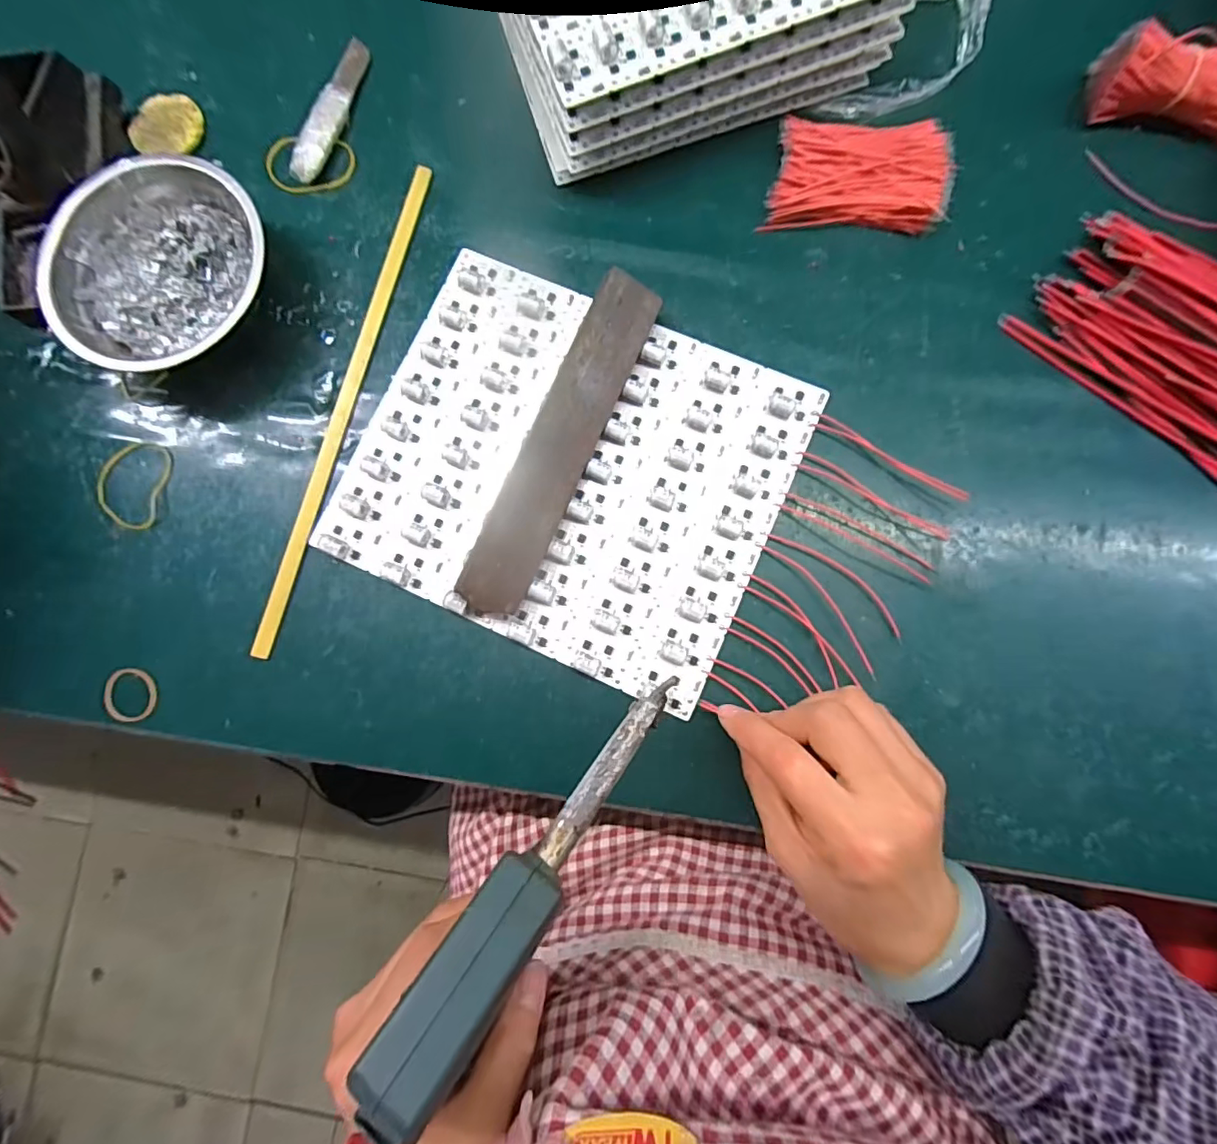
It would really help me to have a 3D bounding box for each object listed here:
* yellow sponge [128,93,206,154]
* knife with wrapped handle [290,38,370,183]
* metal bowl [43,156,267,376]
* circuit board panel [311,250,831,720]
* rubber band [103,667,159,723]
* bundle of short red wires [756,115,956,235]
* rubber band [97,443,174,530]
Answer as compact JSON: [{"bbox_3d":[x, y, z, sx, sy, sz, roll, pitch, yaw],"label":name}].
[{"bbox_3d":[-0.289,-0.293,0.362,0.045,0.006,0.046,8,83,4],"label":"yellow sponge"},{"bbox_3d":[-0.178,-0.300,0.357,0.022,0.010,0.105,18,84,5],"label":"knife with wrapped handle"},{"bbox_3d":[-0.260,-0.177,0.330,0.123,0.041,0.121,0,83,3],"label":"metal bowl"},{"bbox_3d":[-0.022,-0.060,0.317,0.234,0.012,0.201,24,85,6],"label":"circuit board panel"},{"bbox_3d":[-0.273,0.070,0.314,0.029,0.004,0.029,6,83,4],"label":"rubber band"},{"bbox_3d":[0.151,-0.238,0.332,0.103,0.015,0.066,5,83,4],"label":"bundle of short red wires"},{"bbox_3d":[-0.289,-0.053,0.331,0.045,0.006,0.052,11,83,4],"label":"rubber band"}]

